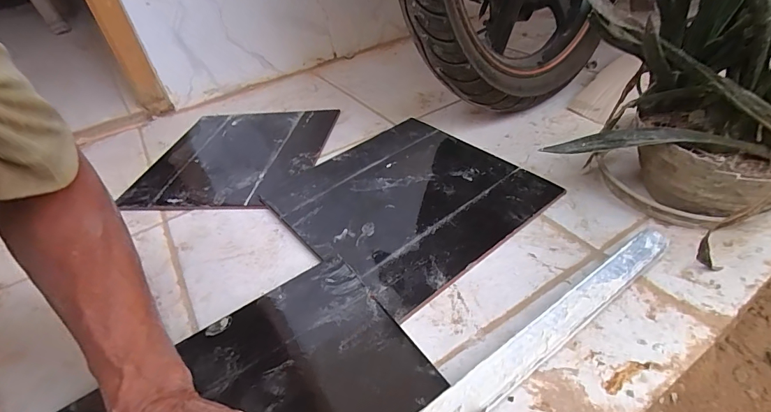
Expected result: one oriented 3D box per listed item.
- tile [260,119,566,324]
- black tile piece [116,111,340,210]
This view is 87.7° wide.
[{"bbox_3d":[0.026,-0.022,0.539,0.285,0.008,0.289,-30,46,-28],"label":"tile"},{"bbox_3d":[-0.249,-0.093,0.681,0.284,0.013,0.279,1,39,6],"label":"black tile piece"}]

